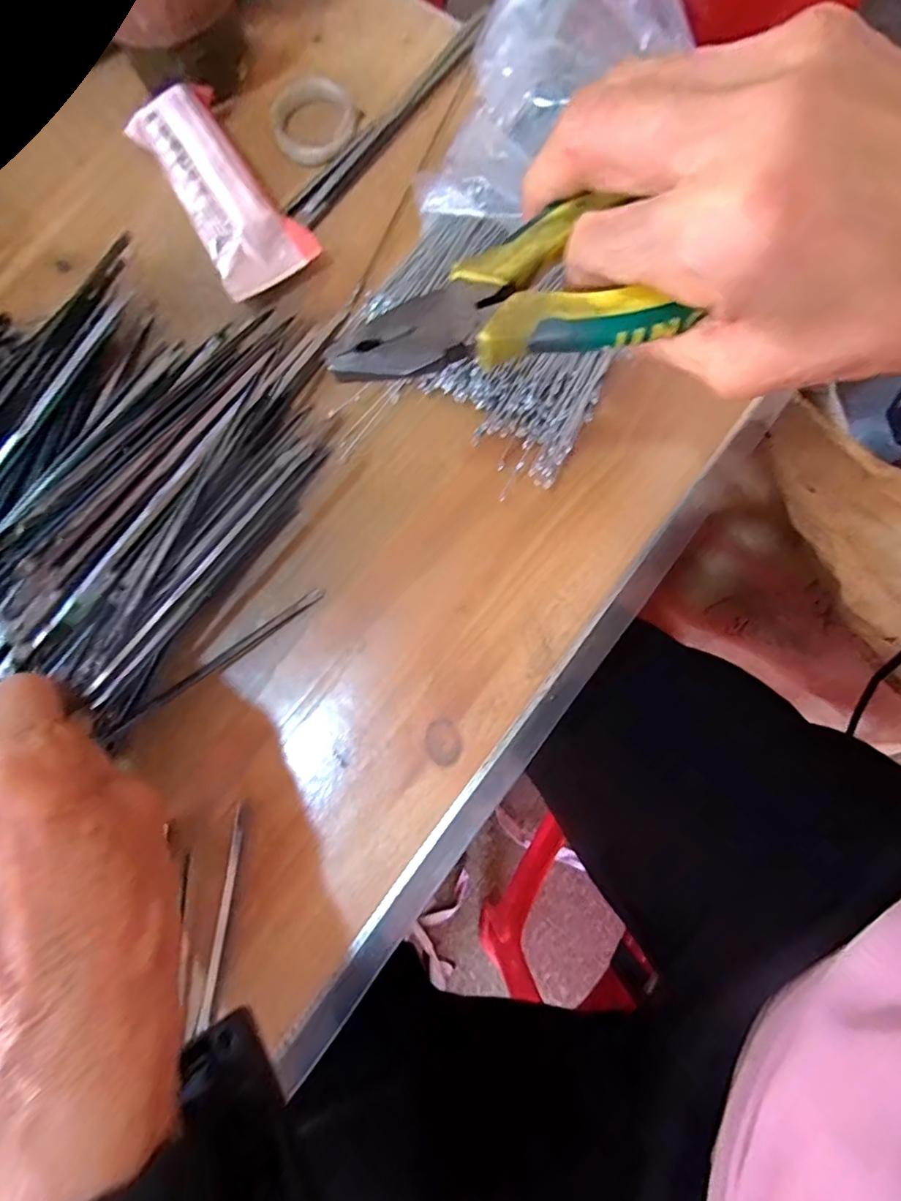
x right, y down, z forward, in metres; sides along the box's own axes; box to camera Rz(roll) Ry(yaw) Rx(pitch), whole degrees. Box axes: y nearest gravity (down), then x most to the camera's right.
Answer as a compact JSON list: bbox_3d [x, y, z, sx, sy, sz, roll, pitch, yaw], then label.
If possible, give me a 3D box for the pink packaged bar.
[{"bbox_3d":[-0.124,-0.224,0.296,0.051,0.021,0.122,-32,81,-5],"label":"pink packaged bar"}]

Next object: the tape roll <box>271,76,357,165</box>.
[{"bbox_3d":[-0.077,-0.273,0.314,0.047,0.011,0.045,0,80,1],"label":"tape roll"}]

